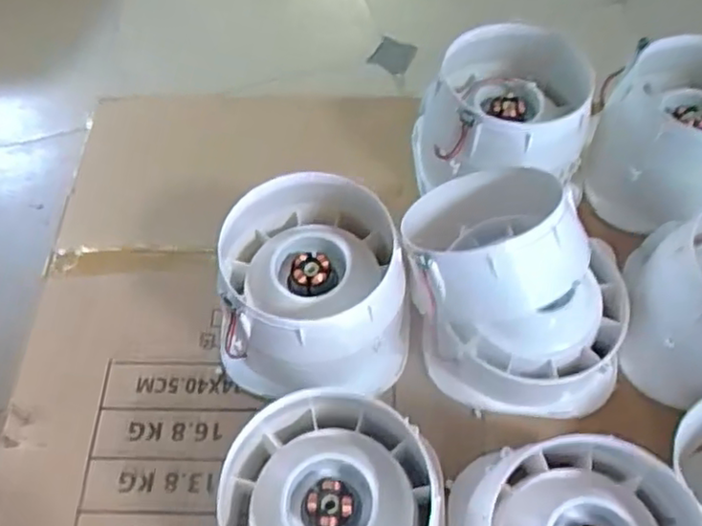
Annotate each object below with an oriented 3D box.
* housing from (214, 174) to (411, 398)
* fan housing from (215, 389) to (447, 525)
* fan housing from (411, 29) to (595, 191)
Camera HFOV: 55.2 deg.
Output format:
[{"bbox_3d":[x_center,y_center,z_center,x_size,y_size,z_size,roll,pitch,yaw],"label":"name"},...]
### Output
[{"bbox_3d":[-0.024,0.011,0.465,0.131,0.089,0.127,1,60,1],"label":"housing"},{"bbox_3d":[-0.012,0.148,0.389,0.137,0.092,0.137,-5,60,-3],"label":"fan housing"},{"bbox_3d":[0.122,-0.126,0.543,0.128,0.092,0.141,11,60,7],"label":"fan housing"}]

